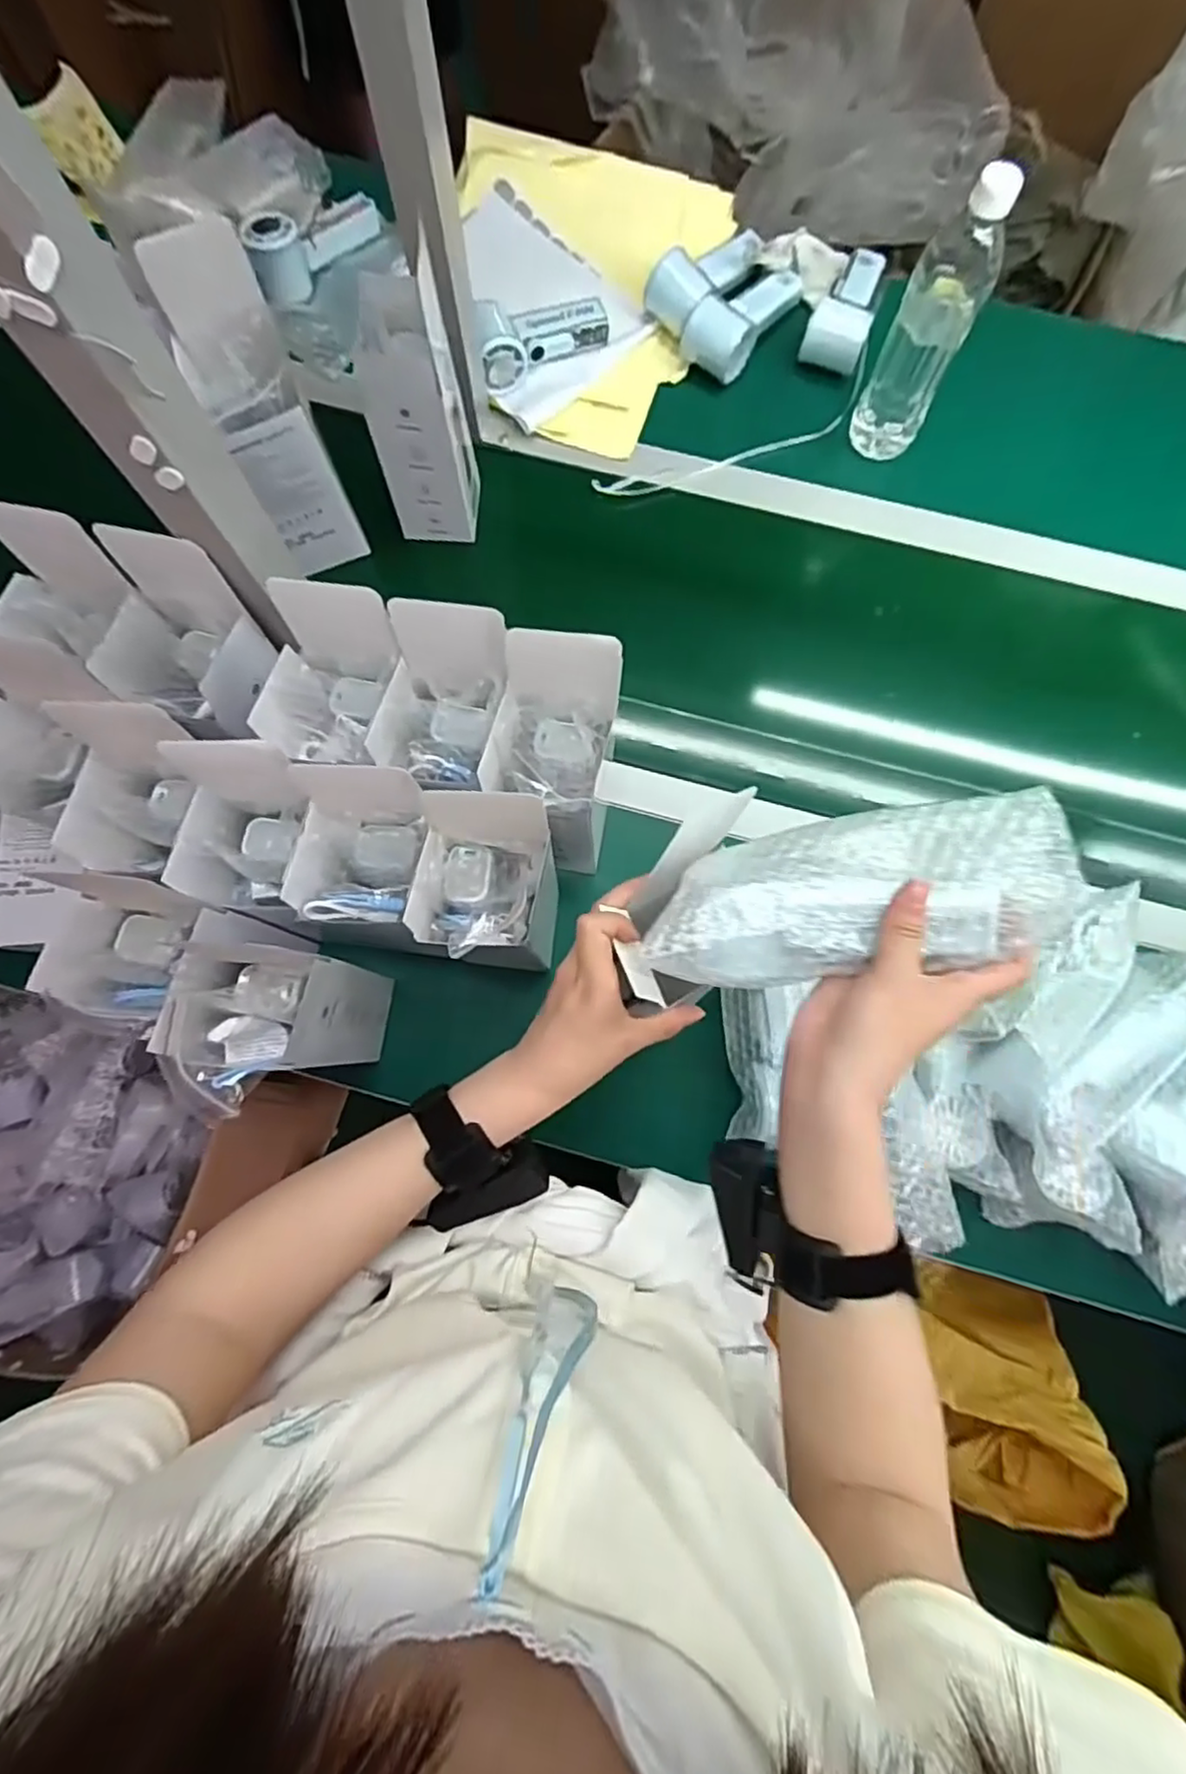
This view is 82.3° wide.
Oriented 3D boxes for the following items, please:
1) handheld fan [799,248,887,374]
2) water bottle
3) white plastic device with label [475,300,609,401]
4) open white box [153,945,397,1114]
[{"bbox_3d":[0.268,-0.615,0.709,0.059,0.037,0.156,20,79,4],"label":"handheld fan"},{"bbox_3d":[0.302,-0.499,0.607,0.067,0.219,0.061,29,79,5],"label":"water bottle"},{"bbox_3d":[-0.056,-0.561,0.684,0.145,0.048,0.057,-31,80,-7],"label":"white plastic device with label"},{"bbox_3d":[-0.212,0.096,0.482,0.079,0.183,0.094,11,78,2],"label":"open white box"}]

